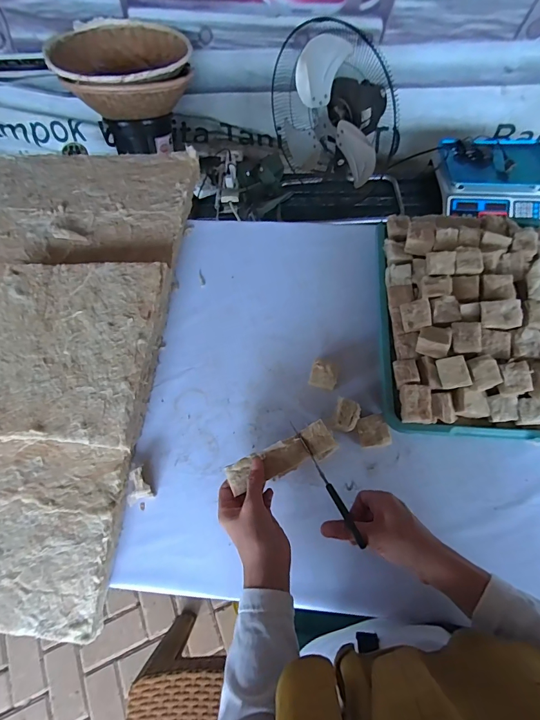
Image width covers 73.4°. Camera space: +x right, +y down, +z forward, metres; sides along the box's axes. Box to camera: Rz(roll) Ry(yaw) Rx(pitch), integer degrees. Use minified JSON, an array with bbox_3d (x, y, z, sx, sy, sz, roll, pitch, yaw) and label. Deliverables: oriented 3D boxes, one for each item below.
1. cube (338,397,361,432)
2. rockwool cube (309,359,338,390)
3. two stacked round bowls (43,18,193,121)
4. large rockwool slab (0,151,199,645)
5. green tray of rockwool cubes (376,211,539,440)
[{"bbox_3d":[0.108,0.080,0.510,0.031,0.032,0.041,11,66,9],"label":"cube"},{"bbox_3d":[0.081,0.024,0.541,0.039,0.029,0.039,13,67,9],"label":"rockwool cube"},{"bbox_3d":[-0.458,-0.933,1.146,0.408,0.135,0.414,-1,65,3],"label":"two stacked round bowls"},{"bbox_3d":[-0.434,-0.055,0.596,0.538,0.065,0.799,2,65,5],"label":"large rockwool slab"},{"bbox_3d":[0.293,-0.068,0.511,0.260,0.079,0.333,1,65,4],"label":"green tray of rockwool cubes"}]

